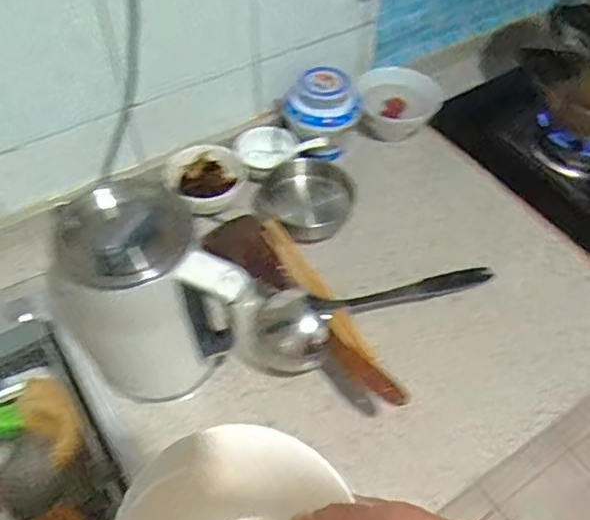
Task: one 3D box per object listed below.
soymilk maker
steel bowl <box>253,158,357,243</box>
[{"bbox_3d":[-0.146,0.062,0.623,0.153,0.248,0.167,-33,60,-24],"label":"soymilk maker"},{"bbox_3d":[0.016,-0.088,0.857,0.141,0.066,0.112,3,52,1],"label":"steel bowl"}]

